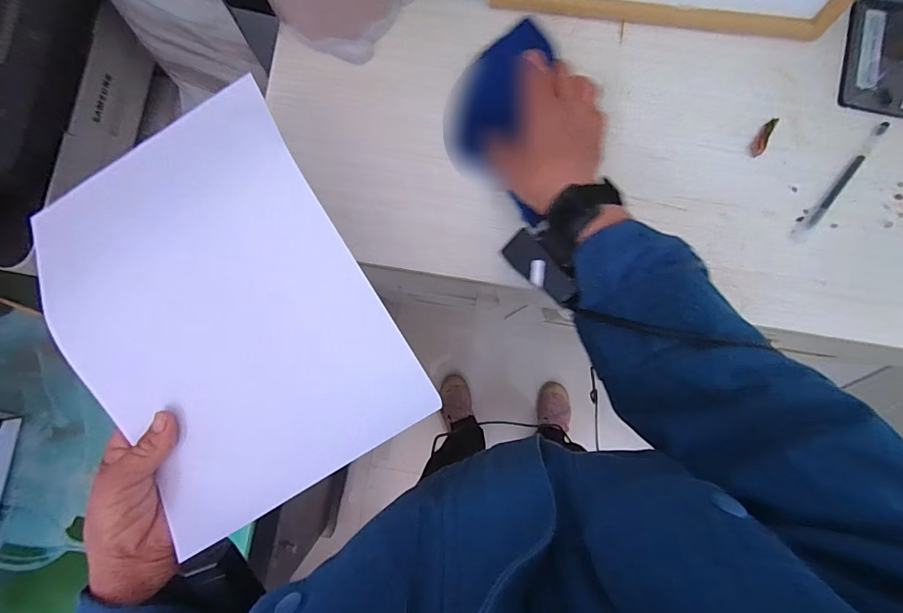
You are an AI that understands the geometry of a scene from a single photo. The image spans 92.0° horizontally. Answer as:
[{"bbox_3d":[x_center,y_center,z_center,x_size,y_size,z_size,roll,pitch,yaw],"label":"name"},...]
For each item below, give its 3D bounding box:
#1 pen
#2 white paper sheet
[{"bbox_3d":[0.371,-0.118,0.413,0.010,0.007,0.145,38,87,3],"label":"pen"},{"bbox_3d":[-0.168,0.003,0.317,0.202,0.035,0.281,-31,86,-1],"label":"white paper sheet"}]

